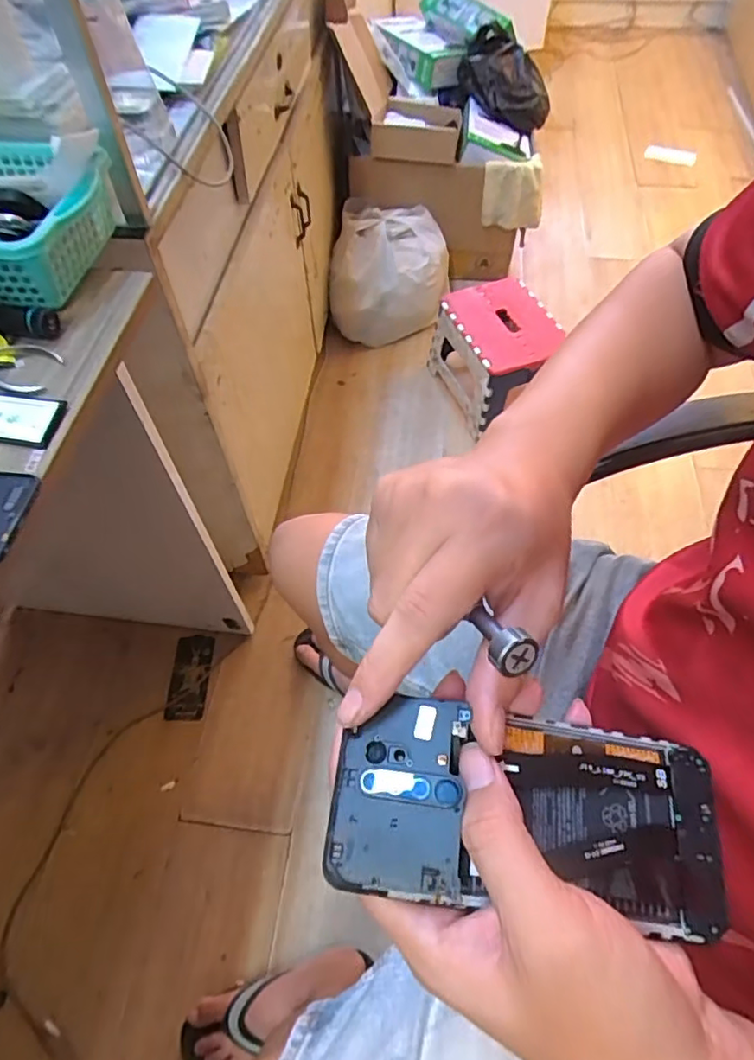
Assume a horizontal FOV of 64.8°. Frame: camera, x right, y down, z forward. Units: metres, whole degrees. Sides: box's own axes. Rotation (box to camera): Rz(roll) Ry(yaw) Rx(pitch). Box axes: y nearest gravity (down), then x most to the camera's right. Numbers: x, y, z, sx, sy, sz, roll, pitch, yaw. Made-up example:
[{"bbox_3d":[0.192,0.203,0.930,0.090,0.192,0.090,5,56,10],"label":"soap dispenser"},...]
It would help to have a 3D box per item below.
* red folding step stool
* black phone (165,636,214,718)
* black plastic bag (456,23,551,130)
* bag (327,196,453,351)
[{"bbox_3d":[0.284,-0.402,1.389,0.216,0.236,0.282,-19,59,-11],"label":"red folding step stool"},{"bbox_3d":[-0.351,0.276,1.113,0.076,0.016,0.159,-2,57,0],"label":"black phone"},{"bbox_3d":[0.329,-1.158,1.536,0.242,0.165,0.175,8,58,6],"label":"black plastic bag"},{"bbox_3d":[0.024,-0.665,1.576,0.309,0.259,0.252,-14,58,-8],"label":"bag"}]

